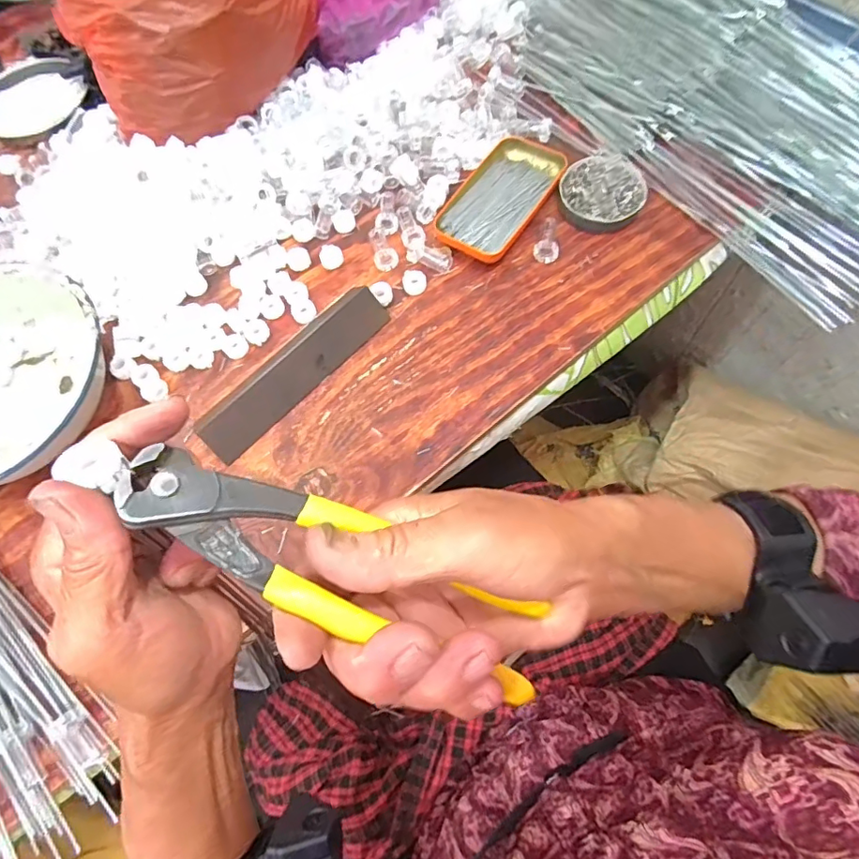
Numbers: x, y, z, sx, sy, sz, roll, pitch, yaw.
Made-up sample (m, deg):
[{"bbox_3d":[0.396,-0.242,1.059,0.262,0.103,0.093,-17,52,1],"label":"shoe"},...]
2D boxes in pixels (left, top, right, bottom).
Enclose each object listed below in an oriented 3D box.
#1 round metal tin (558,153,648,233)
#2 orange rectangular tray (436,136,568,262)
[{"bbox_3d":[0.168,-0.237,0.520,0.082,0.014,0.086,-2,67,4],"label":"round metal tin"},{"bbox_3d":[0.070,-0.231,0.521,0.083,0.015,0.147,32,73,16],"label":"orange rectangular tray"}]

